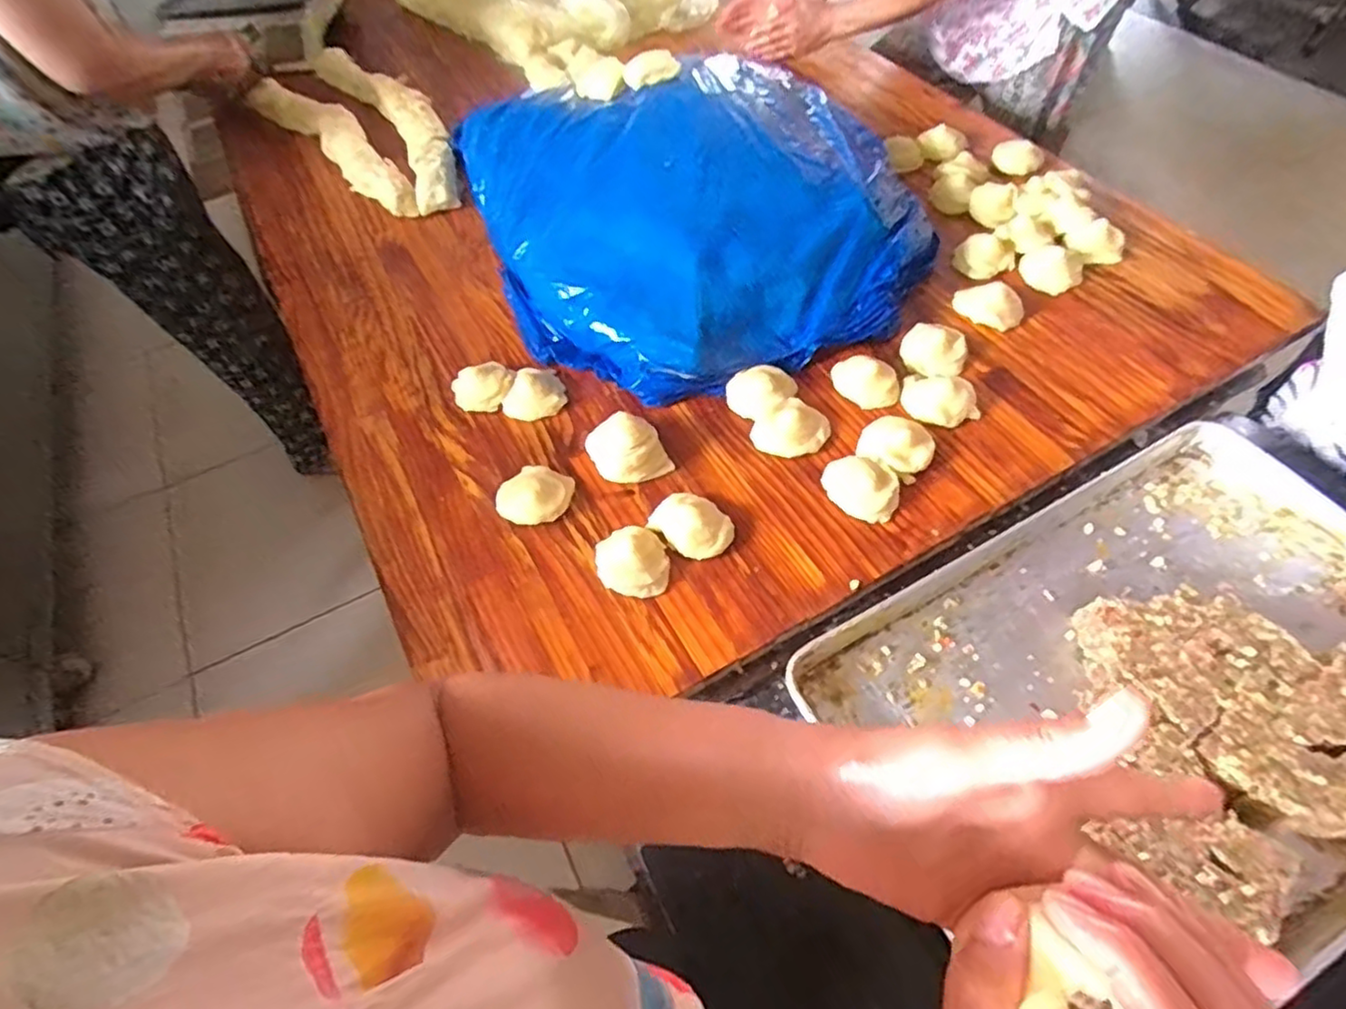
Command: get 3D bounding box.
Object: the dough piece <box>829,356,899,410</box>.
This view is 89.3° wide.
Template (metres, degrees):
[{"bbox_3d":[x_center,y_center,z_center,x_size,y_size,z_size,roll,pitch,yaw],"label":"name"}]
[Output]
[{"bbox_3d":[0.245,-0.159,0.862,0.087,0.030,0.056,39,67,25],"label":"dough piece"}]

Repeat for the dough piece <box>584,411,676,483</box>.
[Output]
[{"bbox_3d":[-0.053,-0.066,0.809,0.095,0.066,0.061,-14,57,-5],"label":"dough piece"}]

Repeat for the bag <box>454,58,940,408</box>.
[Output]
[{"bbox_3d":[0.026,-0.459,1.018,0.583,0.116,0.649,-19,58,-8],"label":"bag"}]

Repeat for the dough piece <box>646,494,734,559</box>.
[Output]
[{"bbox_3d":[0.022,0.021,0.760,0.089,0.035,0.069,38,67,25],"label":"dough piece"}]

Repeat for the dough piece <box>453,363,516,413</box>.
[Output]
[{"bbox_3d":[-0.246,-0.151,0.895,0.075,0.034,0.065,-37,62,-18],"label":"dough piece"}]

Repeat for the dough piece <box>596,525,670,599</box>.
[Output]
[{"bbox_3d":[-0.044,0.061,0.741,0.075,0.034,0.082,-2,57,3],"label":"dough piece"}]

